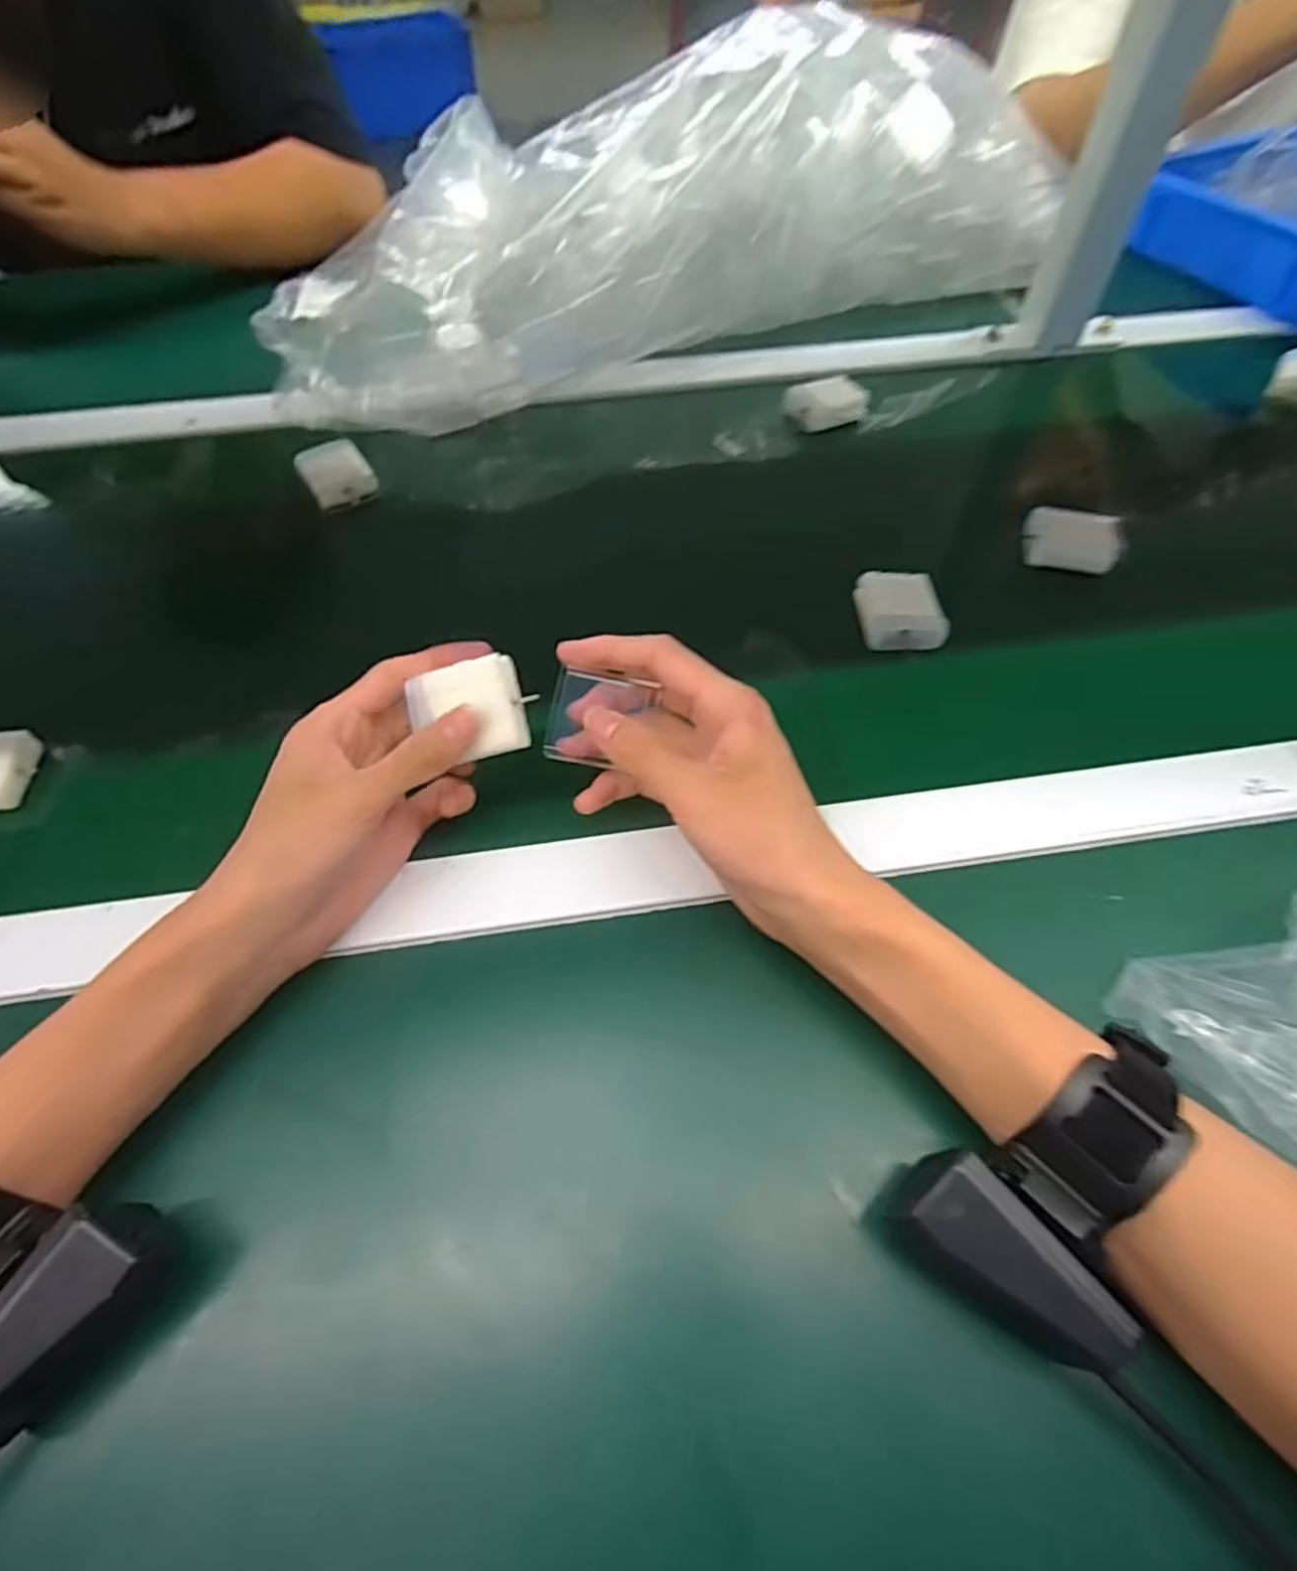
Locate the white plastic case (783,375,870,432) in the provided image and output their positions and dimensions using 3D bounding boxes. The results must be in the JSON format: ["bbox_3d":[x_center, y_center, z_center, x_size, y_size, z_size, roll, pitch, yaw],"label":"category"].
[{"bbox_3d":[0.135,-0.288,0.544,0.057,0.022,0.034,-11,58,-7],"label":"white plastic case"}]

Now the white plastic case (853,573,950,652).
[{"bbox_3d":[0.148,-0.103,0.426,0.046,0.016,0.049,-1,57,0],"label":"white plastic case"}]

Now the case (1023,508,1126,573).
[{"bbox_3d":[0.268,-0.155,0.458,0.054,0.022,0.032,16,59,10],"label":"case"}]

